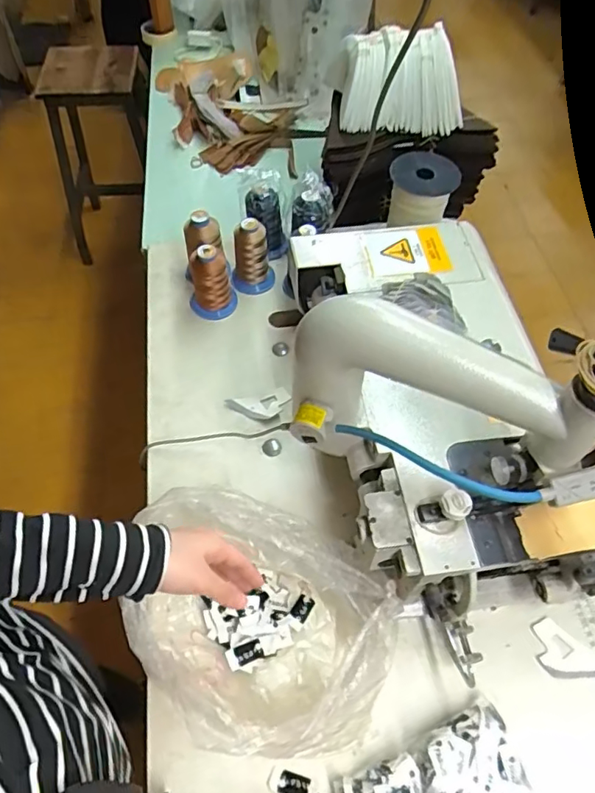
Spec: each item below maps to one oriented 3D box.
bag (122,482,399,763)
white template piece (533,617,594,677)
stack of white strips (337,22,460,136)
[{"bbox_3d":[-0.047,0.225,0.553,0.272,0.083,0.210,17,58,9],"label":"bag"},{"bbox_3d":[0.292,0.280,0.578,0.089,0.007,0.048,33,62,18],"label":"white template piece"},{"bbox_3d":[0.155,-0.480,0.833,0.186,0.111,0.116,-4,58,-4],"label":"stack of white strips"}]

